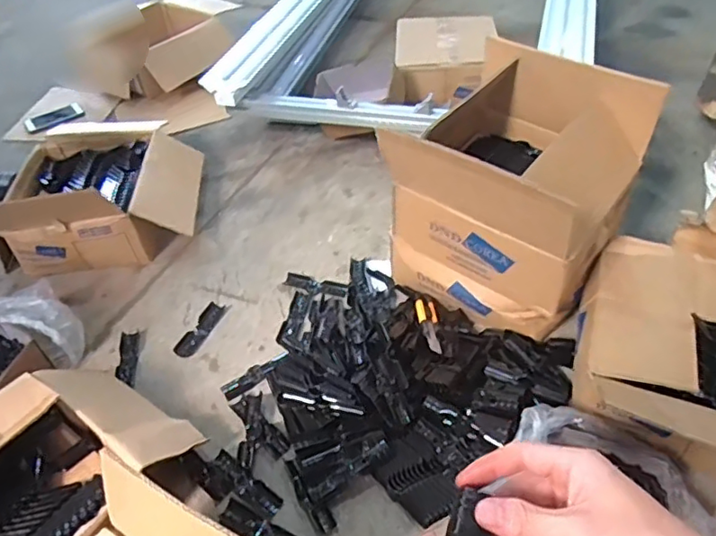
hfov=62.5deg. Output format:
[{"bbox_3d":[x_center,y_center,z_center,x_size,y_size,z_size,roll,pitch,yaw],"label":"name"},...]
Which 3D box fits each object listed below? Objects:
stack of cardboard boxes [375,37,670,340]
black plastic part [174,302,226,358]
[{"bbox_3d":[0.233,-0.119,0.985,0.348,0.358,0.312,27,52,28],"label":"stack of cardboard boxes"},{"bbox_3d":[-0.295,0.114,1.108,0.039,0.016,0.127,15,47,20],"label":"black plastic part"}]

